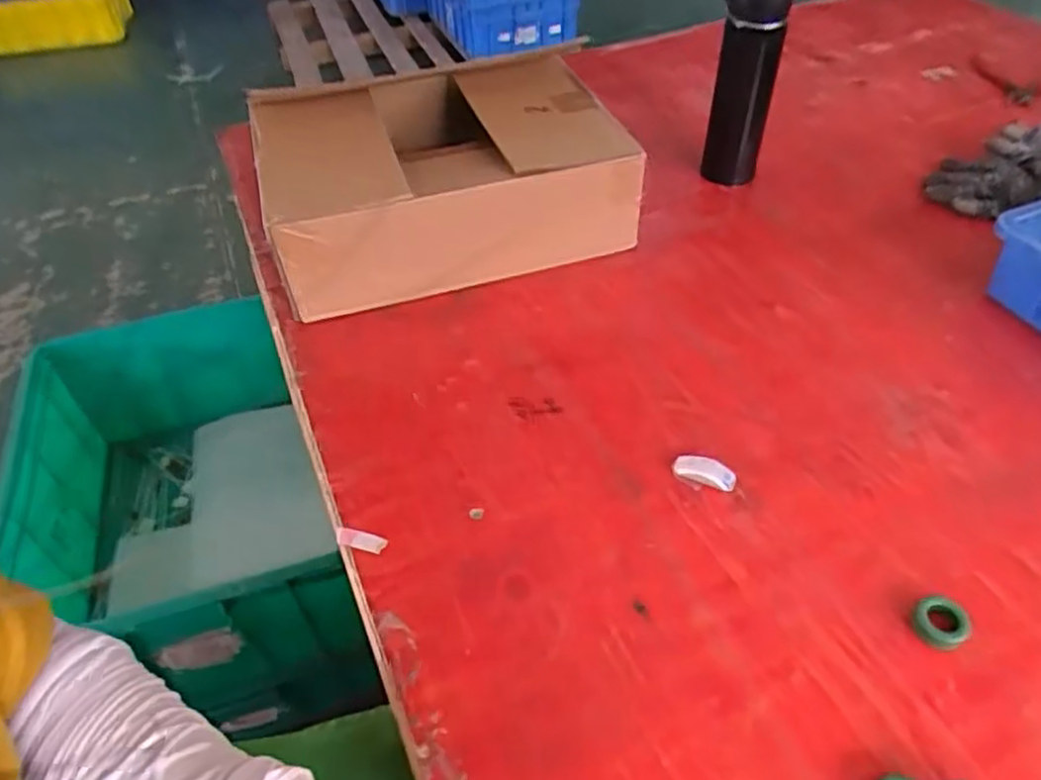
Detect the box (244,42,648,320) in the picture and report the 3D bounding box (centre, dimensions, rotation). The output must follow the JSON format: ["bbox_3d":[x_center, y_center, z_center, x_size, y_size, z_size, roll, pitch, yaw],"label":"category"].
[{"bbox_3d":[-0.088,-0.226,0.747,0.345,0.119,0.264,-15,48,-14],"label":"box"}]

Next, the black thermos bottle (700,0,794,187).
[{"bbox_3d":[0.241,-0.336,0.782,0.067,0.213,0.059,13,47,12],"label":"black thermos bottle"}]

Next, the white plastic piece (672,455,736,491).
[{"bbox_3d":[0.137,0.060,0.539,0.045,0.011,0.017,15,48,15],"label":"white plastic piece"}]

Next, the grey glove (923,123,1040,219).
[{"bbox_3d":[0.579,-0.255,0.821,0.260,0.042,0.107,-24,51,-22],"label":"grey glove"}]

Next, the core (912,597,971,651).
[{"bbox_3d":[0.262,0.145,0.451,0.032,0.012,0.030,0,46,0],"label":"core"}]

